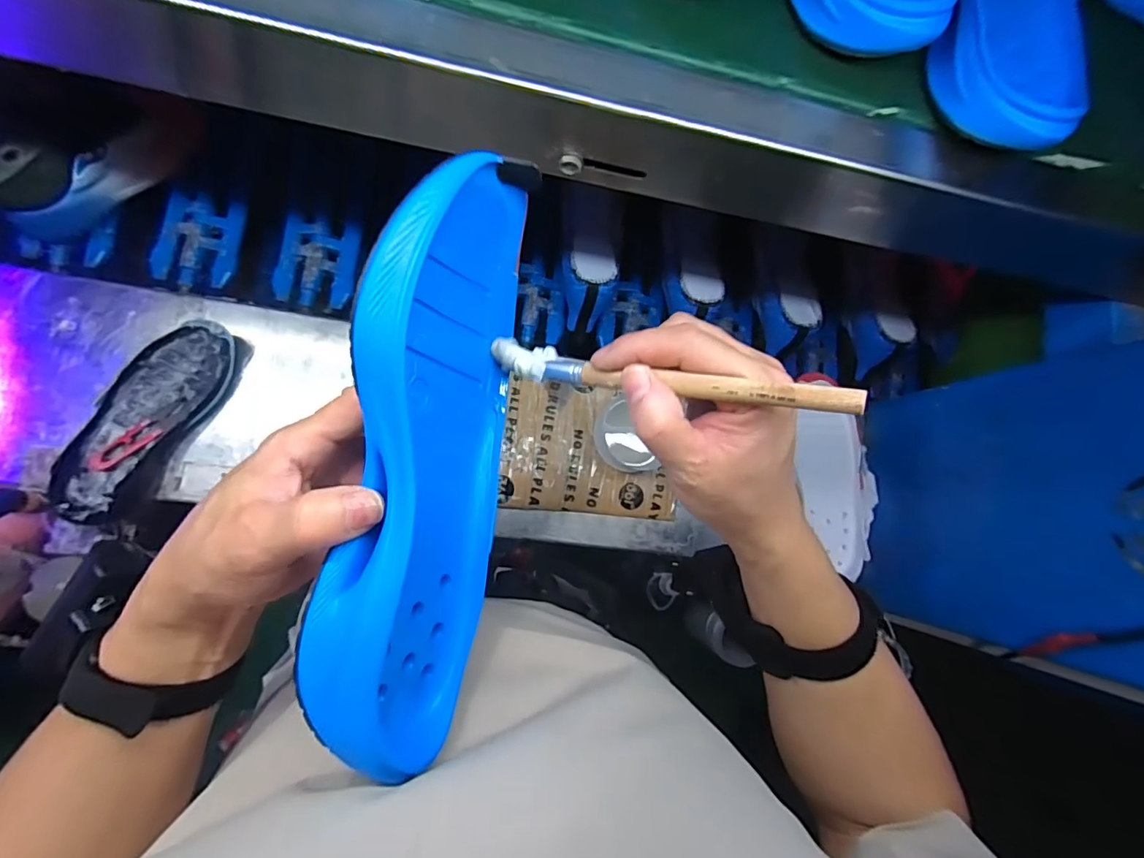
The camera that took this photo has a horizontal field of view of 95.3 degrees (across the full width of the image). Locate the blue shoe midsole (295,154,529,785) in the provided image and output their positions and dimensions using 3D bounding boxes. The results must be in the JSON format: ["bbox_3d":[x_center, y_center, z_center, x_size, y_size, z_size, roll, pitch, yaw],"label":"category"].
[{"bbox_3d":[-0.065,0.013,0.248,0.050,0.108,0.278,5,87,18],"label":"blue shoe midsole"}]

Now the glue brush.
[{"bbox_3d":[0.034,-0.025,0.244,0.180,0.009,0.018,12,81,31],"label":"glue brush"}]

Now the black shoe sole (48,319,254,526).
[{"bbox_3d":[-0.464,-0.014,0.577,0.099,0.053,0.239,27,80,-6],"label":"black shoe sole"}]

